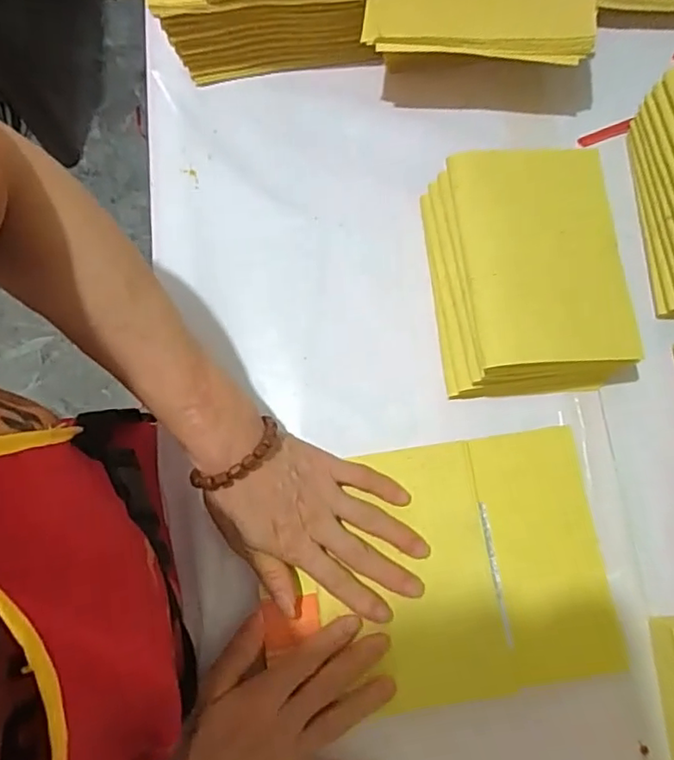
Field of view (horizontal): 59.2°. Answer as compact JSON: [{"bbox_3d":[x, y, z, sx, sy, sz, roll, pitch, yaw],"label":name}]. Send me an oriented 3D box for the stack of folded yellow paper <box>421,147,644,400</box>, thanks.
[{"bbox_3d":[0.129,-0.078,0.420,0.114,0.065,0.162,-6,74,-1],"label":"stack of folded yellow paper"}]

